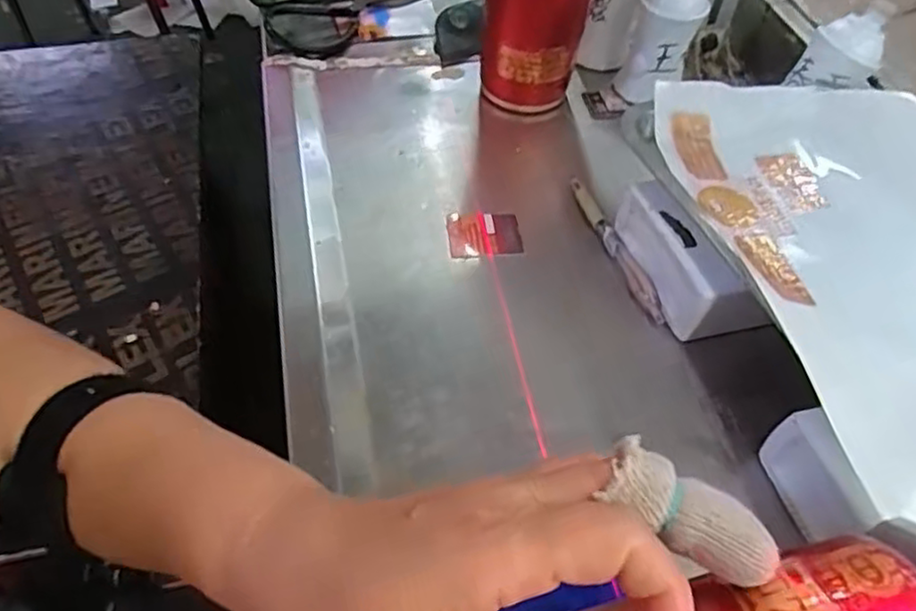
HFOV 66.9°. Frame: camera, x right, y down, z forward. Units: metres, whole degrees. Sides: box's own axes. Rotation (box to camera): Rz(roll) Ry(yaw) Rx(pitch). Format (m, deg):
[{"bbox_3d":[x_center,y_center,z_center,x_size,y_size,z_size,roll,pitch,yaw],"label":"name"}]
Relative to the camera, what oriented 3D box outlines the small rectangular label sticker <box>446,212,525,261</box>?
[{"bbox_3d":[0.018,-0.050,0.487,0.049,0.004,0.044,-6,51,-6],"label":"small rectangular label sticker"}]

